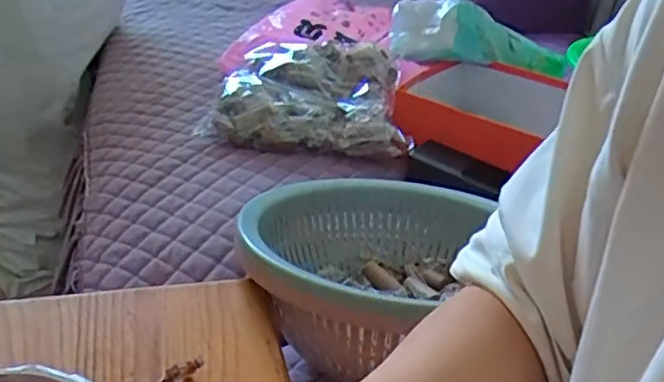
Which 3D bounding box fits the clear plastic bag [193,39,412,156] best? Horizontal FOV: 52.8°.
[{"bbox_3d":[-0.028,-0.131,0.932,0.266,0.098,0.201,9,31,3],"label":"clear plastic bag"}]

